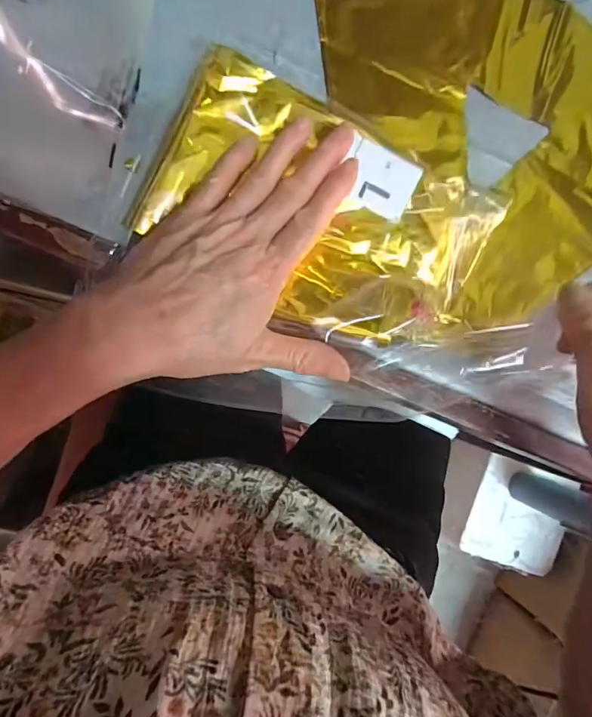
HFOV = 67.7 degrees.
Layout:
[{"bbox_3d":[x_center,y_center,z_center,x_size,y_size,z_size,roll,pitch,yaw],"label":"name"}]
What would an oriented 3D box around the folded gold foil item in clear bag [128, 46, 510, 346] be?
[{"bbox_3d":[0.021,-0.094,0.293,0.217,0.023,0.136,28,84,-7],"label":"folded gold foil item in clear bag"}]

